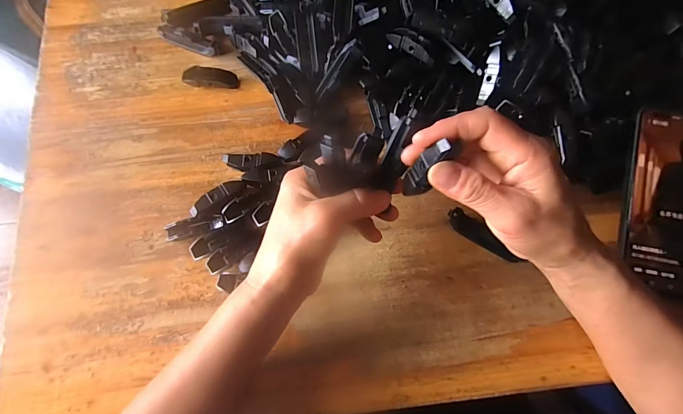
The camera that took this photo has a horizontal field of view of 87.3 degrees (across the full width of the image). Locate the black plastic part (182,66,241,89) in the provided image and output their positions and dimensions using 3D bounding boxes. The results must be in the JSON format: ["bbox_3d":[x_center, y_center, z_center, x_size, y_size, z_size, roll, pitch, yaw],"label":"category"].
[{"bbox_3d":[-0.132,-0.130,0.358,0.054,0.015,0.014,1,74,1],"label":"black plastic part"}]

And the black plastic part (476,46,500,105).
[{"bbox_3d":[0.134,-0.118,0.324,0.013,0.006,0.049,27,116,40],"label":"black plastic part"}]

